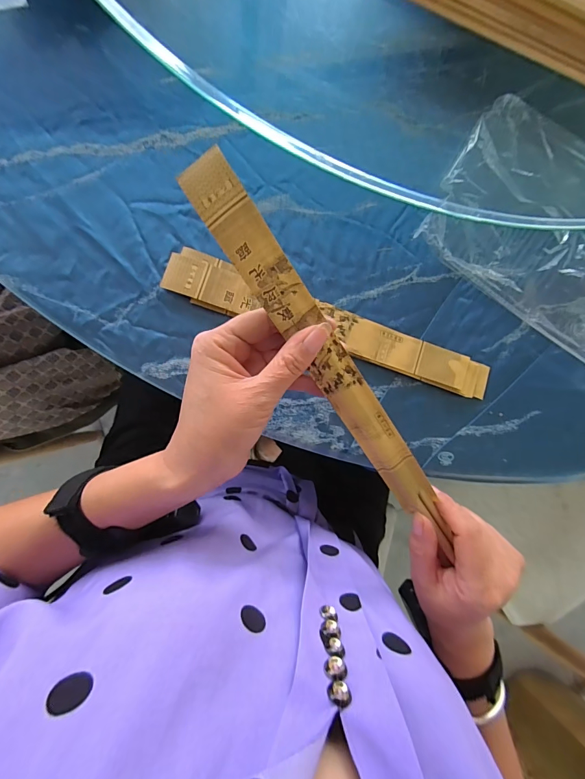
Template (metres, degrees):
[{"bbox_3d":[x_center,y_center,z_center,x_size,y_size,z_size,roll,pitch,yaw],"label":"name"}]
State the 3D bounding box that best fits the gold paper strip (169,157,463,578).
[{"bbox_3d":[0.029,-0.008,0.237,0.028,0.005,0.290,-31,103,16],"label":"gold paper strip"}]

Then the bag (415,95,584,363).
[{"bbox_3d":[0.270,-0.128,0.330,0.278,0.043,0.166,33,82,-6],"label":"bag"}]

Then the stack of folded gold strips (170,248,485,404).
[{"bbox_3d":[0.036,-0.050,0.315,0.286,0.013,0.038,19,84,-8],"label":"stack of folded gold strips"}]

